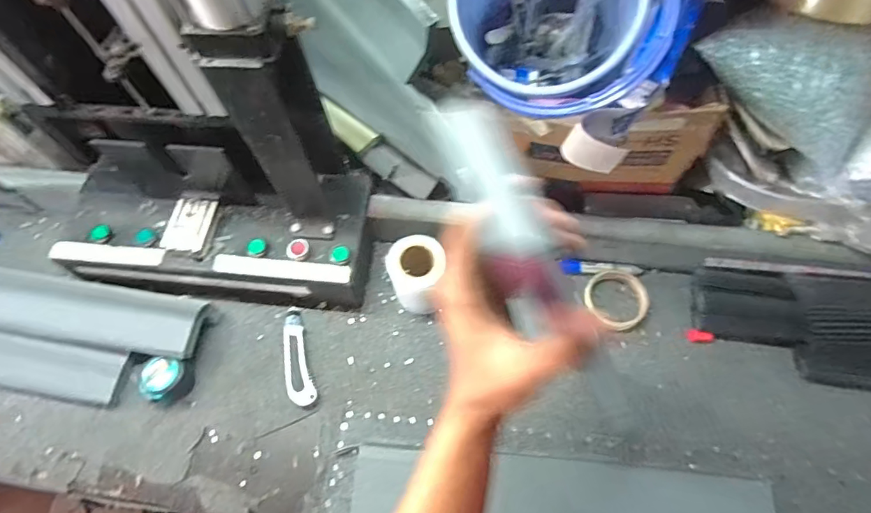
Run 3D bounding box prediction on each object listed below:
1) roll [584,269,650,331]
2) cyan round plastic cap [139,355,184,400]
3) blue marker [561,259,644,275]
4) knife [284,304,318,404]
[{"bbox_3d":[0.267,0.060,0.713,0.082,0.022,0.090,-1,62,2],"label":"roll"},{"bbox_3d":[-0.376,0.170,0.677,0.052,0.040,0.058,23,66,14],"label":"cyan round plastic cap"},{"bbox_3d":[0.247,0.017,0.729,0.112,0.024,0.022,2,62,4],"label":"blue marker"},{"bbox_3d":[-0.199,0.141,0.694,0.036,0.010,0.144,-16,63,-6],"label":"knife"}]

